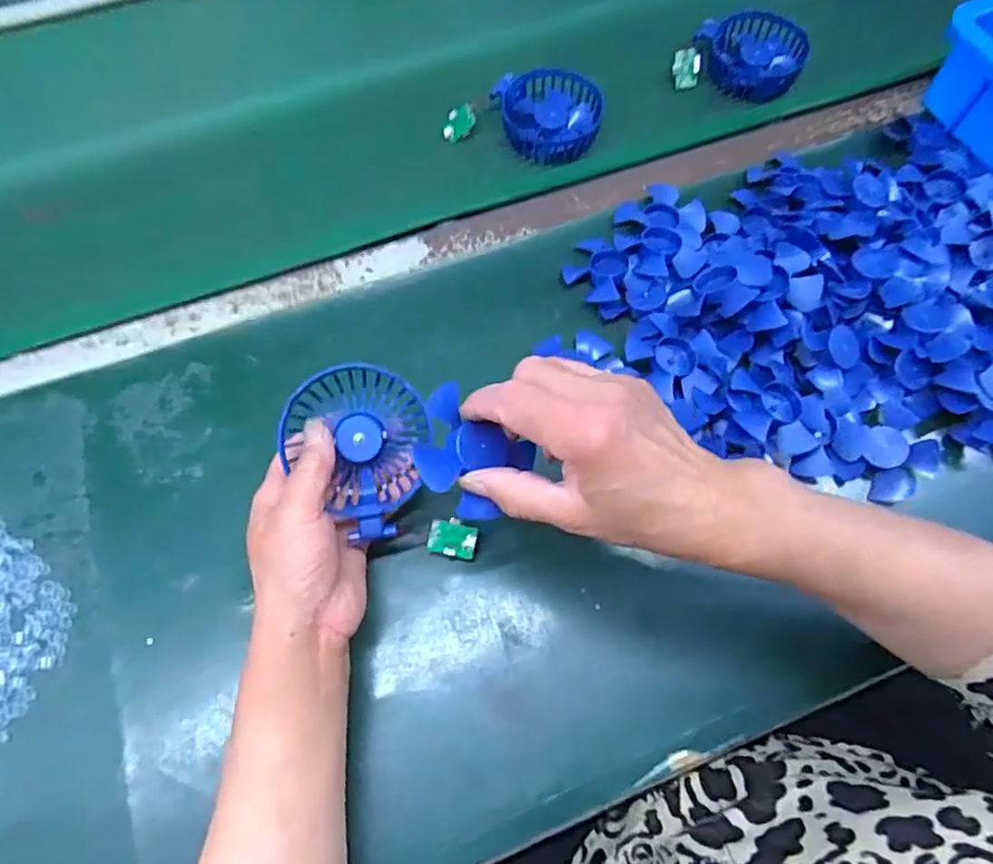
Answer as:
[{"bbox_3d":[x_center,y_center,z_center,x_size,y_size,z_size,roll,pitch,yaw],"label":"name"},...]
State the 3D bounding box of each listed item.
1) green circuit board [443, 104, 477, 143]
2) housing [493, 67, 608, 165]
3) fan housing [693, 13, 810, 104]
[{"bbox_3d":[-0.035,-0.283,0.564,0.035,0.004,0.026,-28,96,22],"label":"green circuit board"},{"bbox_3d":[0.049,-0.289,0.559,0.087,0.024,0.095,-16,69,-7],"label":"housing"},{"bbox_3d":[0.240,-0.362,0.591,0.101,0.028,0.084,26,70,10],"label":"fan housing"}]

